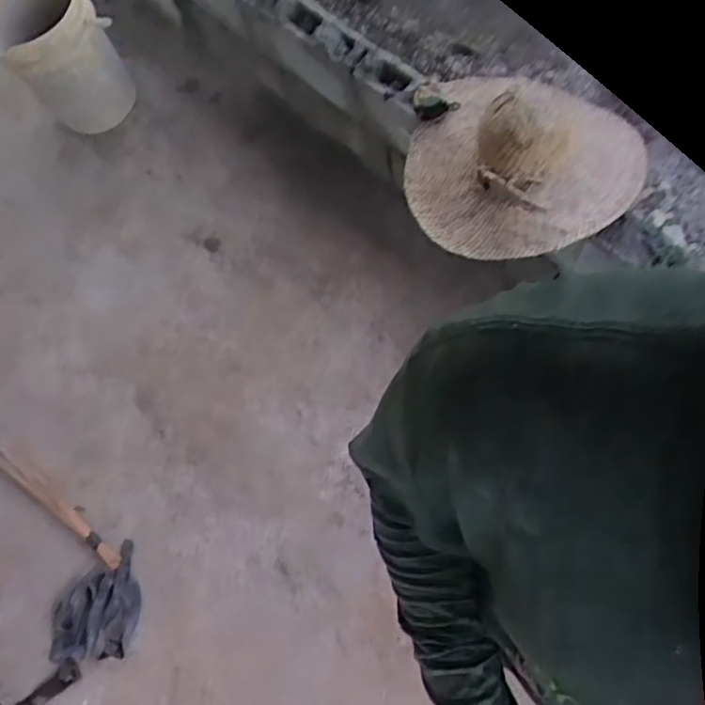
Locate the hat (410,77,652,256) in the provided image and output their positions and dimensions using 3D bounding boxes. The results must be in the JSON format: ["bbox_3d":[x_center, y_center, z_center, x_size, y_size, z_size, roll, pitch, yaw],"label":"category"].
[{"bbox_3d":[0.318,-0.404,1.387,0.517,0.211,0.407,26,89,38],"label":"hat"}]

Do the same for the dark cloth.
[{"bbox_3d":[-0.655,0.637,1.670,0.222,0.065,0.281,-3,71,3],"label":"dark cloth"}]

